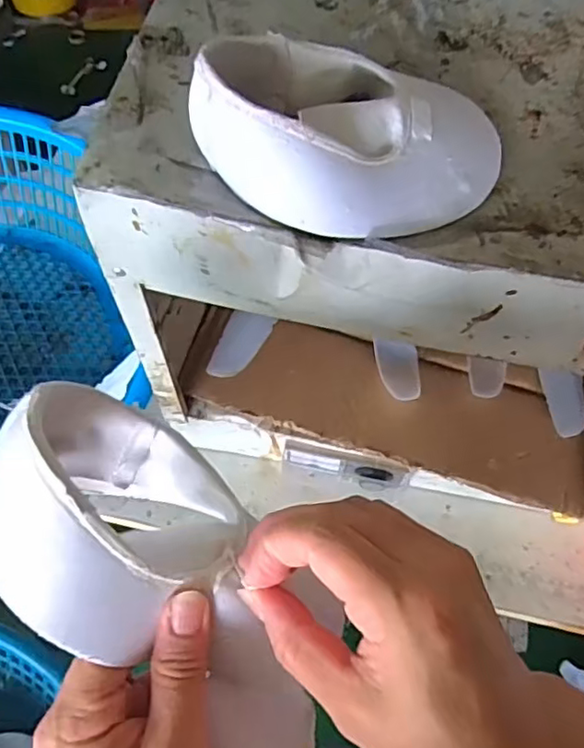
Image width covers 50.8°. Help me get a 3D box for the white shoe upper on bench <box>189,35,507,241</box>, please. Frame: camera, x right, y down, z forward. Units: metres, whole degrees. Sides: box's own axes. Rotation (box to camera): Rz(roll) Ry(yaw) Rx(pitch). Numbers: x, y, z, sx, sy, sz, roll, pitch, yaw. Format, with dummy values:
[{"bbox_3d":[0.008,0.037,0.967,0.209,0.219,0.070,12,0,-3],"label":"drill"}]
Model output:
[{"bbox_3d":[0.035,-0.124,0.311,0.159,0.060,0.095,-11,64,-7],"label":"white shoe upper on bench"}]

